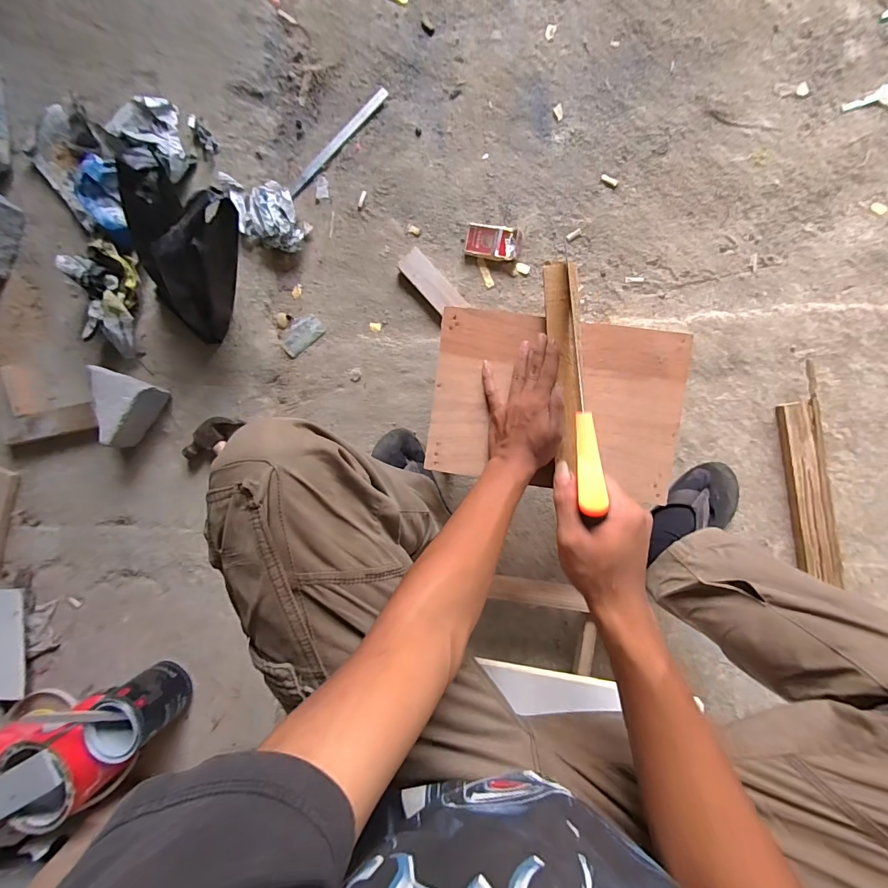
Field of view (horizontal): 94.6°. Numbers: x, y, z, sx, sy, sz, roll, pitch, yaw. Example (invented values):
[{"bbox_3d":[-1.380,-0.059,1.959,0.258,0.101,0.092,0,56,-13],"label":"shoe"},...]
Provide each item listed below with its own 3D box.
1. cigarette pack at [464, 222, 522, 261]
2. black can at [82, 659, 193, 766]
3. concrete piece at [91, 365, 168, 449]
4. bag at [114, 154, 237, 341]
[{"bbox_3d":[0.092,-0.368,0.750,0.100,0.021,0.056,15,95,6],"label":"cigarette pack"},{"bbox_3d":[-0.555,0.486,0.753,0.098,0.134,0.106,0,91,6],"label":"black can"},{"bbox_3d":[-0.595,-0.065,0.755,0.083,0.095,0.134,33,97,4],"label":"concrete piece"},{"bbox_3d":[-0.434,-0.312,0.683,0.147,0.195,0.220,34,95,4],"label":"bag"}]

